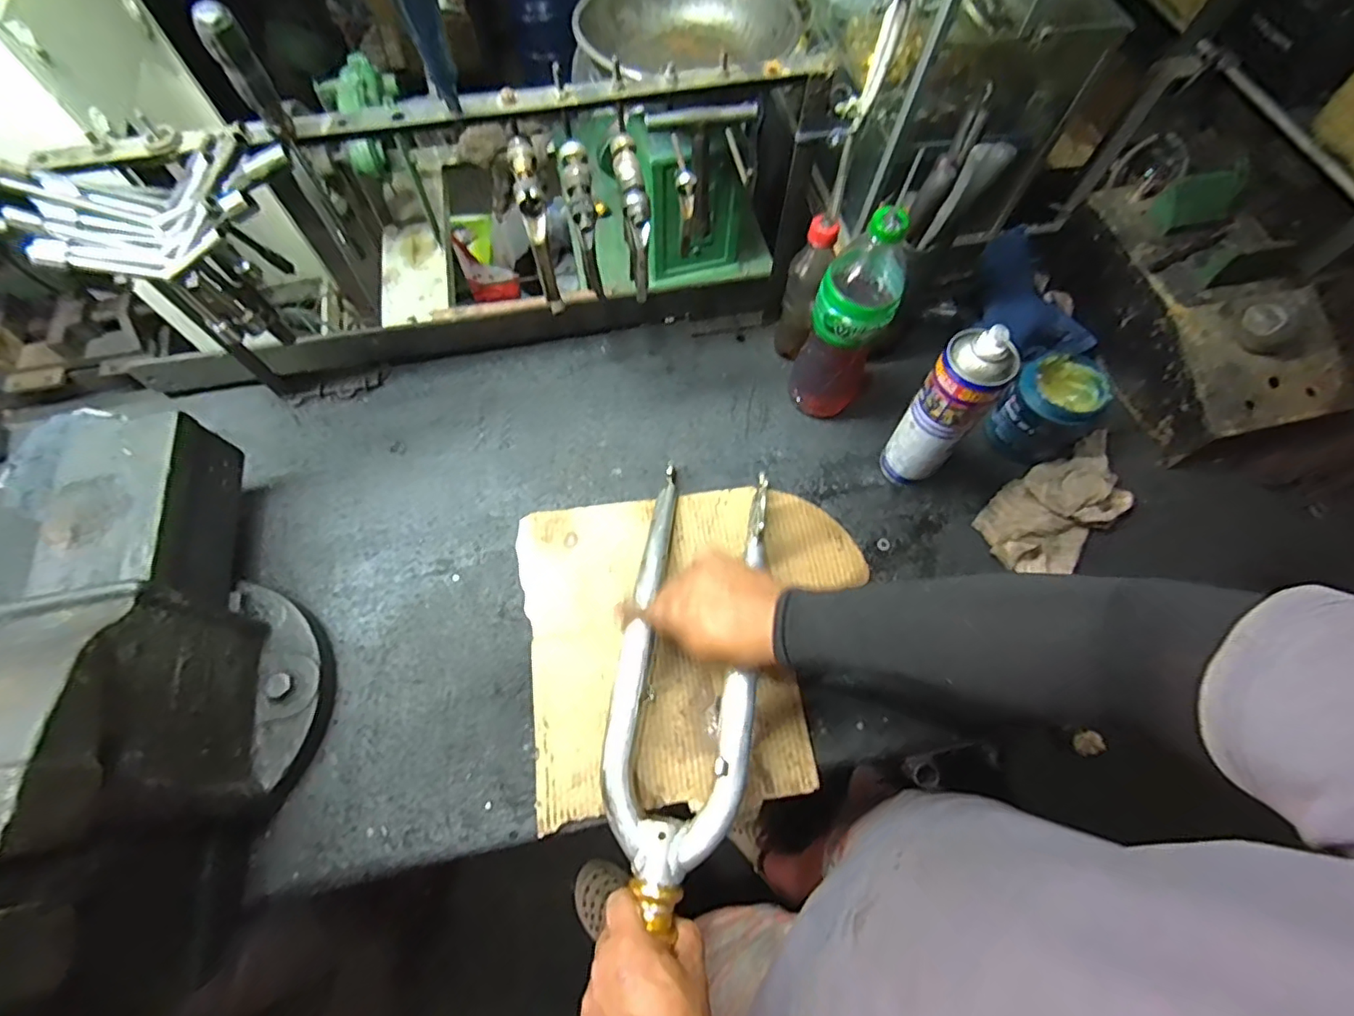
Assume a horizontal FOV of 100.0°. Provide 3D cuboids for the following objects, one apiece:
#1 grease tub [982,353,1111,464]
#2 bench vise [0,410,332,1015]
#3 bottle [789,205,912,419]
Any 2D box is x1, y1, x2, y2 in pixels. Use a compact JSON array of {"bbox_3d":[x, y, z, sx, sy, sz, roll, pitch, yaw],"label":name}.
[{"bbox_3d":[0.432,-0.121,0.667,0.087,0.093,0.088,0,64,0],"label":"grease tub"},{"bbox_3d":[-0.467,0.163,0.454,0.235,0.269,0.522,-20,66,-10],"label":"bench vise"},{"bbox_3d":[0.182,-0.194,0.609,0.082,0.270,0.076,21,66,10],"label":"bottle"}]

